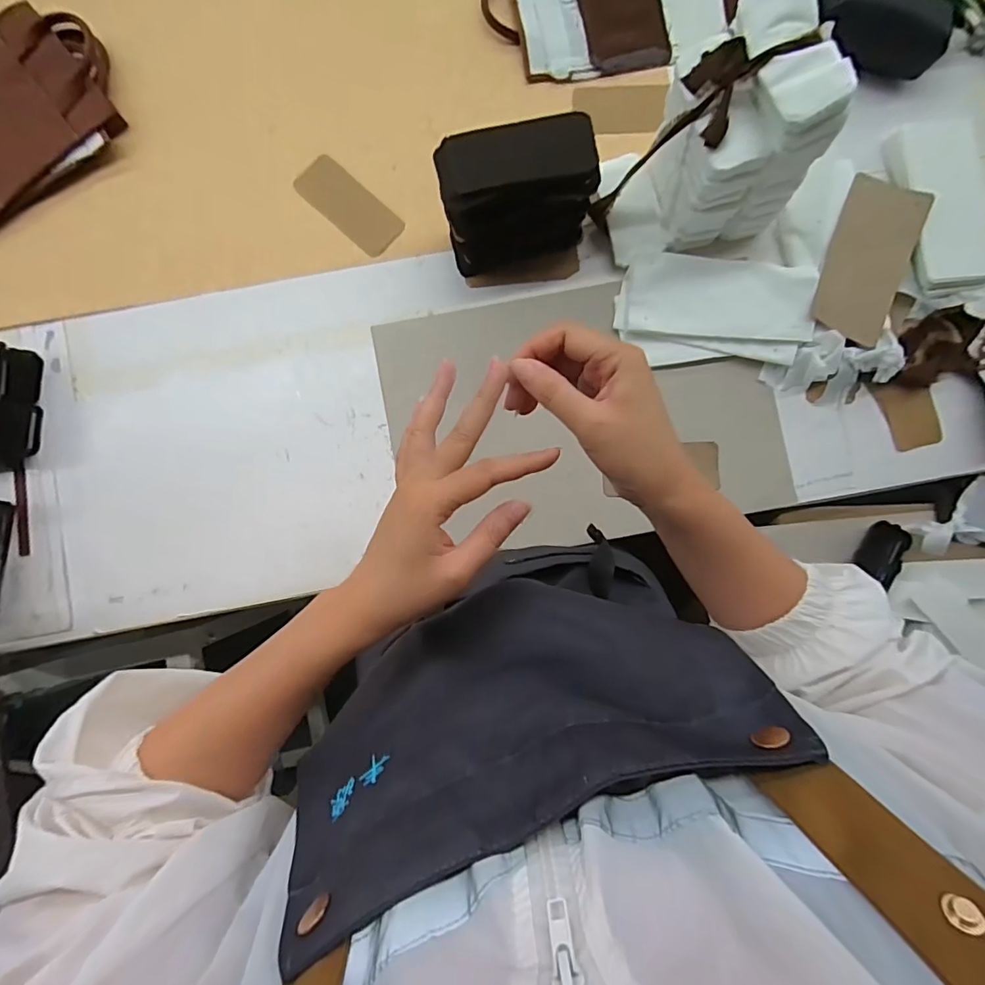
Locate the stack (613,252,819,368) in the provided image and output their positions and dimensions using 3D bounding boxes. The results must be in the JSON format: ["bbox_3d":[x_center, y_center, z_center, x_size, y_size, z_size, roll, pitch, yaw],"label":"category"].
[{"bbox_3d":[0.308,-0.254,0.701,0.262,0.042,0.141,4,87,-1],"label":"stack"}]

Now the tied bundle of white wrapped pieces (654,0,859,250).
[{"bbox_3d":[0.286,-0.423,0.595,0.139,0.214,0.160,-23,88,-2],"label":"tied bundle of white wrapped pieces"}]

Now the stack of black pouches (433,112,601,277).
[{"bbox_3d":[0.033,-0.374,0.651,0.192,0.162,0.097,-11,87,-1],"label":"stack of black pouches"}]

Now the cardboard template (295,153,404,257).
[{"bbox_3d":[-0.211,-0.422,0.730,0.167,0.010,0.068,42,87,1],"label":"cardboard template"}]

